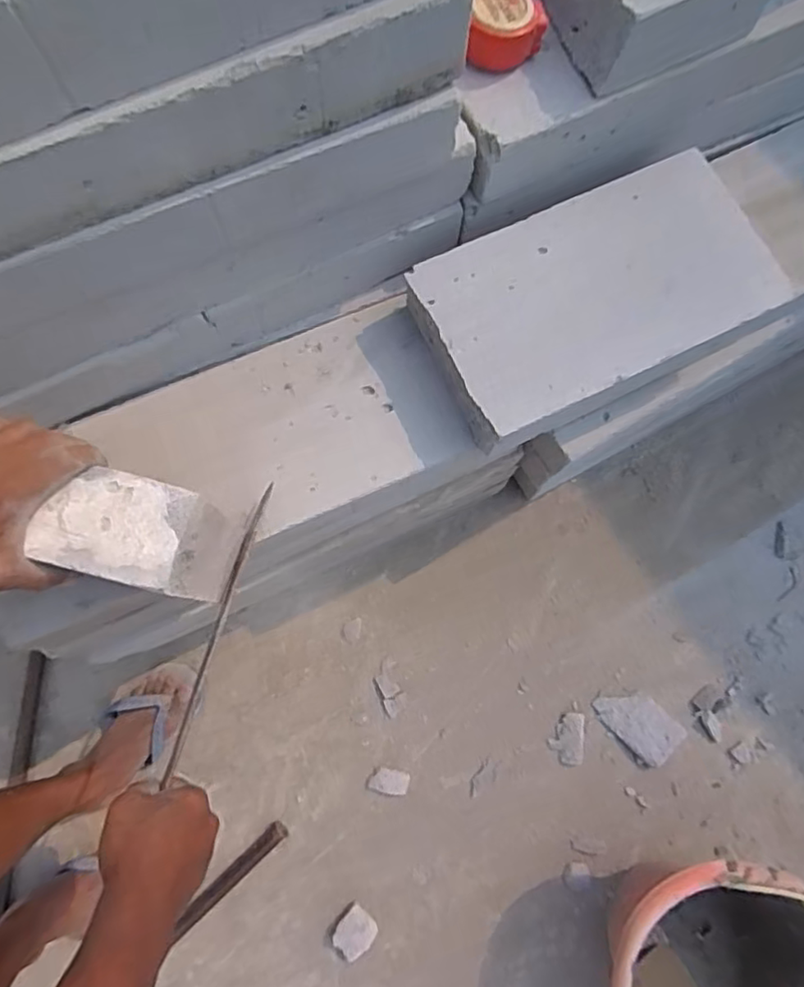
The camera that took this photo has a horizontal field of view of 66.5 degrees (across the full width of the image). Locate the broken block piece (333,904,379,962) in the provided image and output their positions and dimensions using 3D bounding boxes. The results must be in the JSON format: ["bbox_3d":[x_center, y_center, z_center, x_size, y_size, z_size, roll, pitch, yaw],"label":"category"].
[{"bbox_3d":[-0.066,0.622,0.863,0.053,0.018,0.058,39,78,8],"label":"broken block piece"}]

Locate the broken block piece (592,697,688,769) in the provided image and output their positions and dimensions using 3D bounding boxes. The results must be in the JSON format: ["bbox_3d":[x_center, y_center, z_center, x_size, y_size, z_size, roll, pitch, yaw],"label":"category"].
[{"bbox_3d":[0.364,0.351,0.940,0.129,0.016,0.076,42,79,9],"label":"broken block piece"}]

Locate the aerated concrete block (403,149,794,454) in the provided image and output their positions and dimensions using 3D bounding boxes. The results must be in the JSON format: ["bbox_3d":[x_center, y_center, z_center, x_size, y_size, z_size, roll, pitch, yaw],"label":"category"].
[{"bbox_3d":[0.206,-0.199,0.655,0.355,0.083,0.206,-26,79,-7],"label":"aerated concrete block"}]

